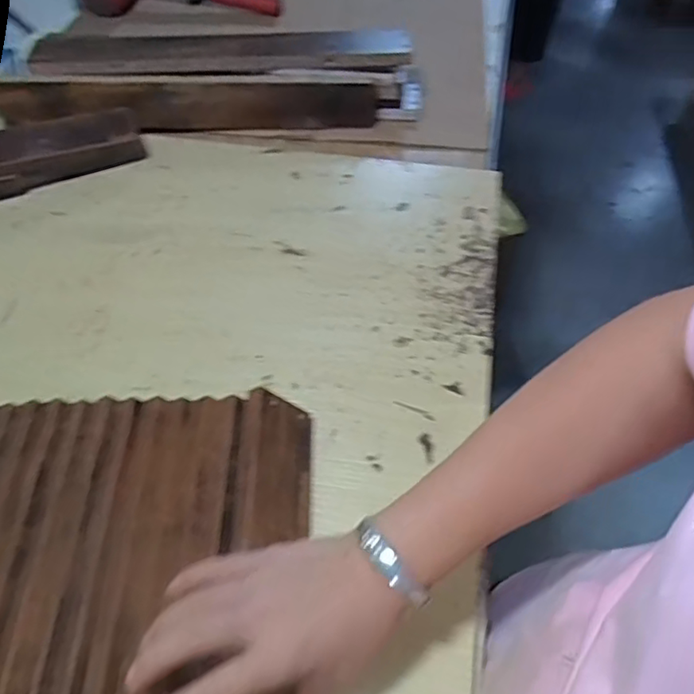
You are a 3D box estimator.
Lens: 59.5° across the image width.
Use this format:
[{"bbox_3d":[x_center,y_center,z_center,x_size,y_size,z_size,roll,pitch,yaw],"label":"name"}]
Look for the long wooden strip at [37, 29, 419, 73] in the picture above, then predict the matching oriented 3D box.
[{"bbox_3d":[-0.154,-0.368,0.748,0.453,0.018,0.057,-2,55,-2],"label":"long wooden strip"}]

